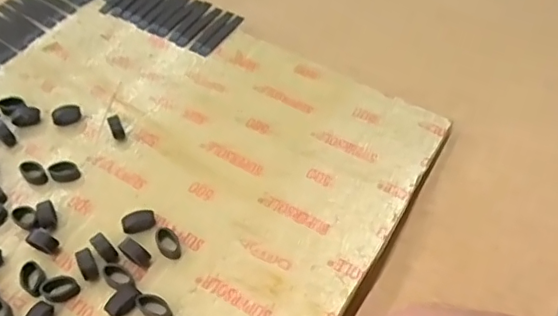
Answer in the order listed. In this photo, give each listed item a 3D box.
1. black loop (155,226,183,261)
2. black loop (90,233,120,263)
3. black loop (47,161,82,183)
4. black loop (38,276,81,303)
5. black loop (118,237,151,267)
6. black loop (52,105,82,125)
[{"bbox_3d":[-0.073,0.057,0.378,0.013,0.010,0.021,-23,57,-16],"label":"black loop"},{"bbox_3d":[-0.114,0.061,0.377,0.024,0.010,0.010,39,62,25],"label":"black loop"},{"bbox_3d":[-0.157,0.010,0.418,0.023,0.006,0.014,-1,53,-1],"label":"black loop"},{"bbox_3d":[-0.138,0.083,0.360,0.024,0.009,0.013,-8,54,-6],"label":"black loop"},{"bbox_3d":[-0.095,0.062,0.374,0.022,0.009,0.012,34,60,23],"label":"black loop"},{"bbox_3d":[-0.169,-0.034,0.454,0.023,0.010,0.012,-11,54,-8],"label":"black loop"}]

